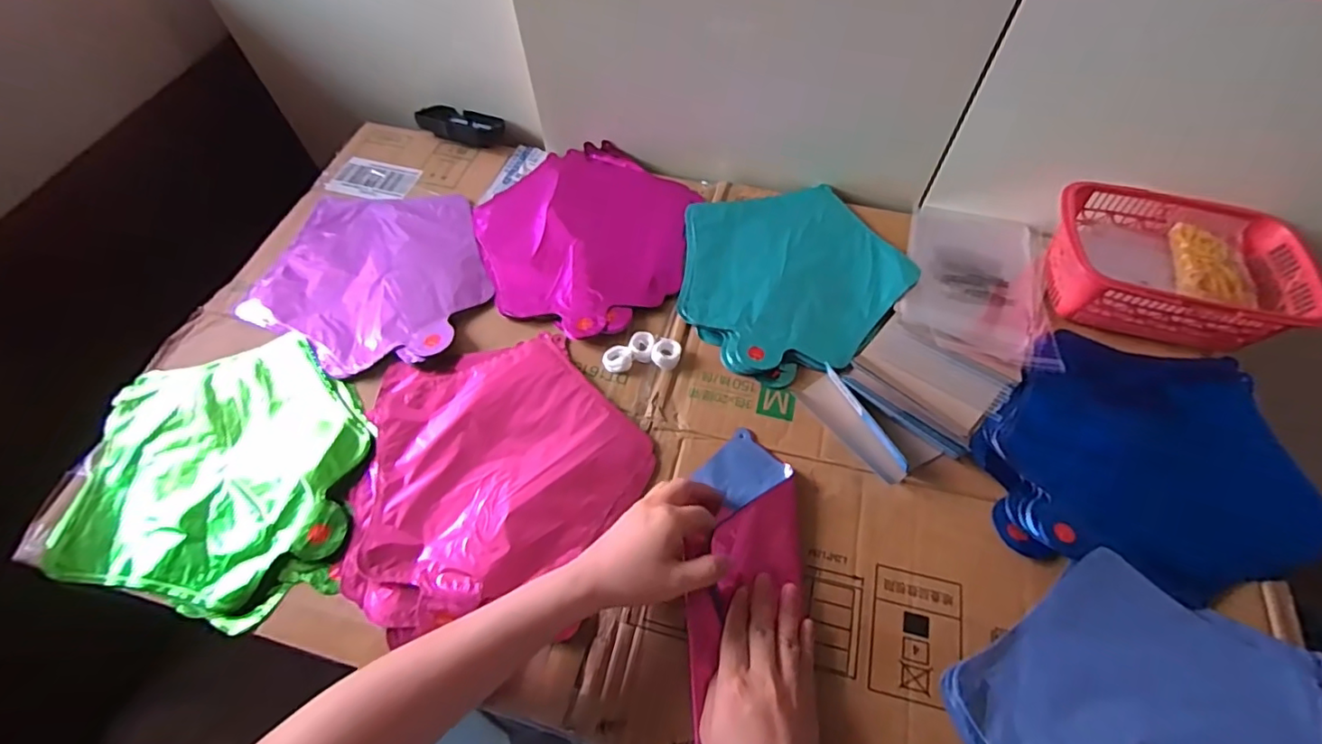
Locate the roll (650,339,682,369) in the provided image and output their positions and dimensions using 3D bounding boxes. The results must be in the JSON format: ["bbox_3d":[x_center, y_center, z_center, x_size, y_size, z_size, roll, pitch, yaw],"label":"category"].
[{"bbox_3d":[0.005,-0.018,0.549,0.027,0.012,0.029,0,61,0],"label":"roll"}]

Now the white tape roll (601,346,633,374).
[{"bbox_3d":[-0.041,-0.012,0.547,0.027,0.008,0.025,0,61,0],"label":"white tape roll"}]

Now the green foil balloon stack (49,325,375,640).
[{"bbox_3d":[-0.369,0.079,0.490,0.236,0.021,0.231,1,61,1],"label":"green foil balloon stack"}]

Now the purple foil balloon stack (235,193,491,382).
[{"bbox_3d":[-0.290,-0.109,0.607,0.239,0.020,0.227,24,63,13],"label":"purple foil balloon stack"}]

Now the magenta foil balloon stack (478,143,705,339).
[{"bbox_3d":[-0.085,-0.153,0.638,0.228,0.024,0.258,12,61,6],"label":"magenta foil balloon stack"}]

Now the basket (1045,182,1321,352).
[{"bbox_3d":[0.486,-0.104,0.564,0.217,0.069,0.149,10,61,5],"label":"basket"}]

